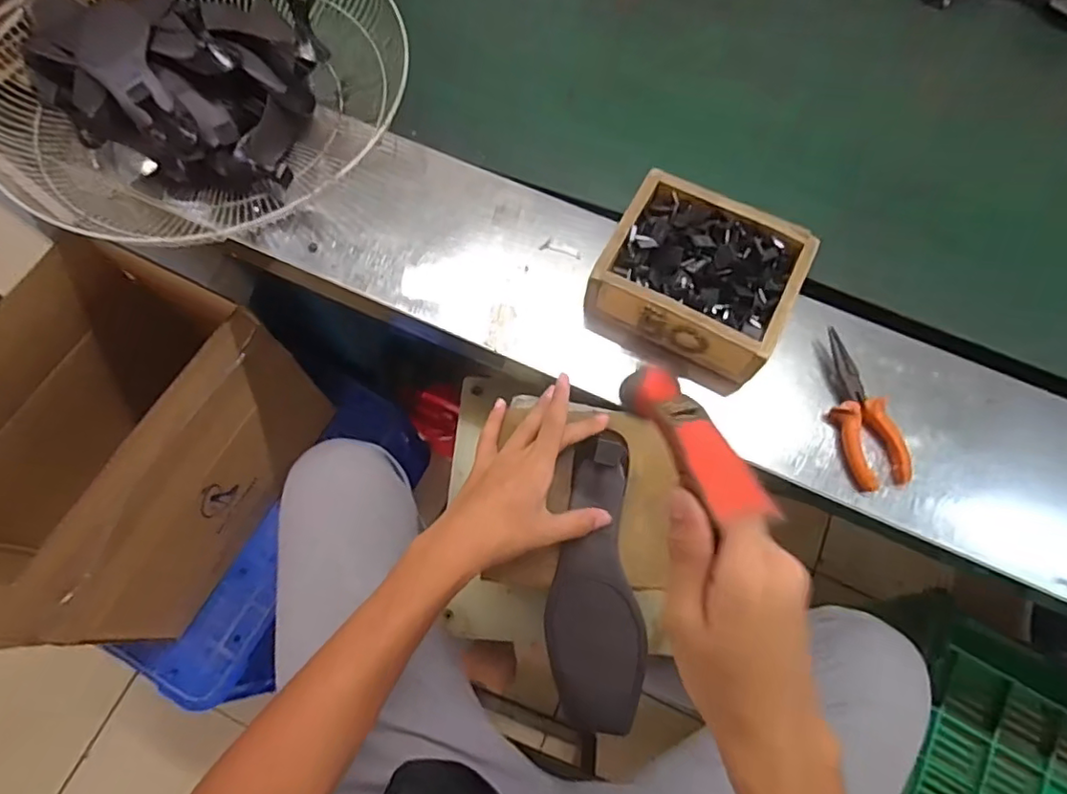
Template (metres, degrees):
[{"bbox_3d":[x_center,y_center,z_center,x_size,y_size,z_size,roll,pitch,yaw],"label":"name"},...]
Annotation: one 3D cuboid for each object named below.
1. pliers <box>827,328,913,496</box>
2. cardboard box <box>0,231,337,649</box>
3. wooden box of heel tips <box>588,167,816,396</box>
[{"bbox_3d":[0.309,0.011,0.567,0.049,0.023,0.150,-10,70,-5],"label":"pliers"},{"bbox_3d":[-0.587,0.081,0.841,0.329,0.310,0.495,23,71,7],"label":"cardboard box"},{"bbox_3d":[0.163,-0.120,0.592,0.181,0.061,0.163,26,71,8],"label":"wooden box of heel tips"}]

